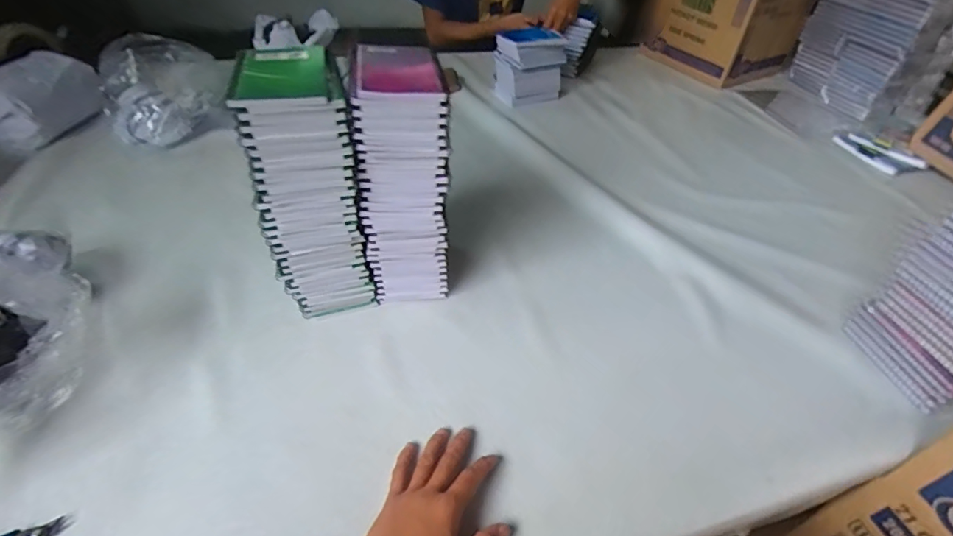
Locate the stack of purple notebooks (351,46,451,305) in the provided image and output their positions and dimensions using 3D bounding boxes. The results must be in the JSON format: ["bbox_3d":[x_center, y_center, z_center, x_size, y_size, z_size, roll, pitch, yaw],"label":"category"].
[{"bbox_3d":[-0.091,-0.101,0.565,0.098,0.287,0.129,-5,43,-11],"label":"stack of purple notebooks"}]

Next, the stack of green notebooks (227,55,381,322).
[{"bbox_3d":[-0.188,-0.079,0.536,0.103,0.283,0.119,-10,44,-16],"label":"stack of green notebooks"}]

